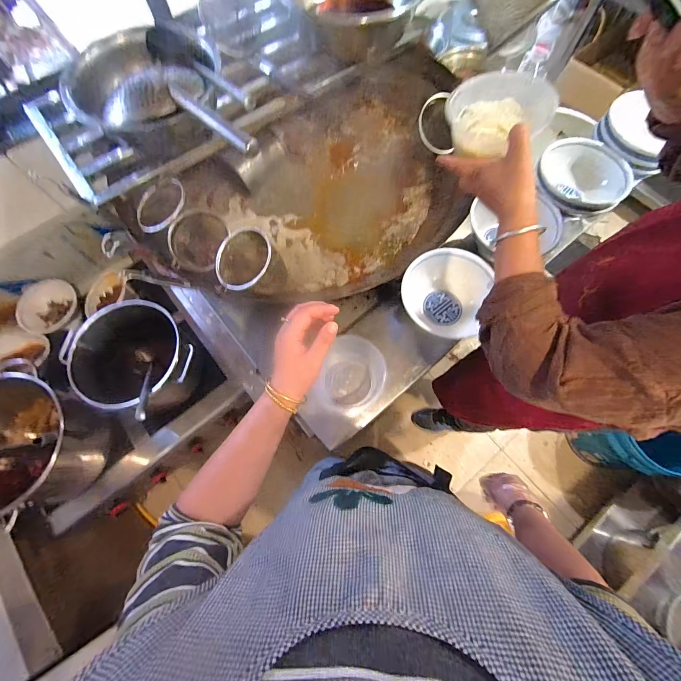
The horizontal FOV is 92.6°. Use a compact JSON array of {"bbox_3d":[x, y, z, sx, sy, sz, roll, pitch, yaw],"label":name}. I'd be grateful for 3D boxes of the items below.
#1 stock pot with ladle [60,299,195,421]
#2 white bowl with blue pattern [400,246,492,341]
[{"bbox_3d":[-0.597,0.043,0.964,0.350,0.272,0.314,16,71,7],"label":"stock pot with ladle"},{"bbox_3d":[0.205,-0.103,0.696,0.172,0.083,0.161,0,70,1],"label":"white bowl with blue pattern"}]

